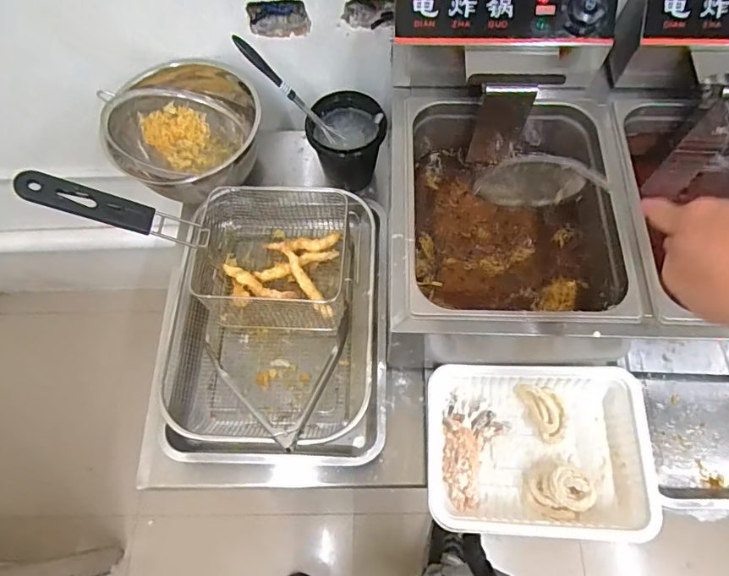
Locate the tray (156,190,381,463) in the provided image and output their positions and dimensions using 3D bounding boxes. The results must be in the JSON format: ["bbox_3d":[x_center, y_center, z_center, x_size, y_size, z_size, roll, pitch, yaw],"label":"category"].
[{"bbox_3d":[-0.118,0.037,0.703,0.288,0.083,0.388,0,67,1],"label":"tray"}]

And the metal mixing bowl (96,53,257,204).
[{"bbox_3d":[-0.267,-0.233,0.749,0.215,0.114,0.183,-3,67,0],"label":"metal mixing bowl"}]

